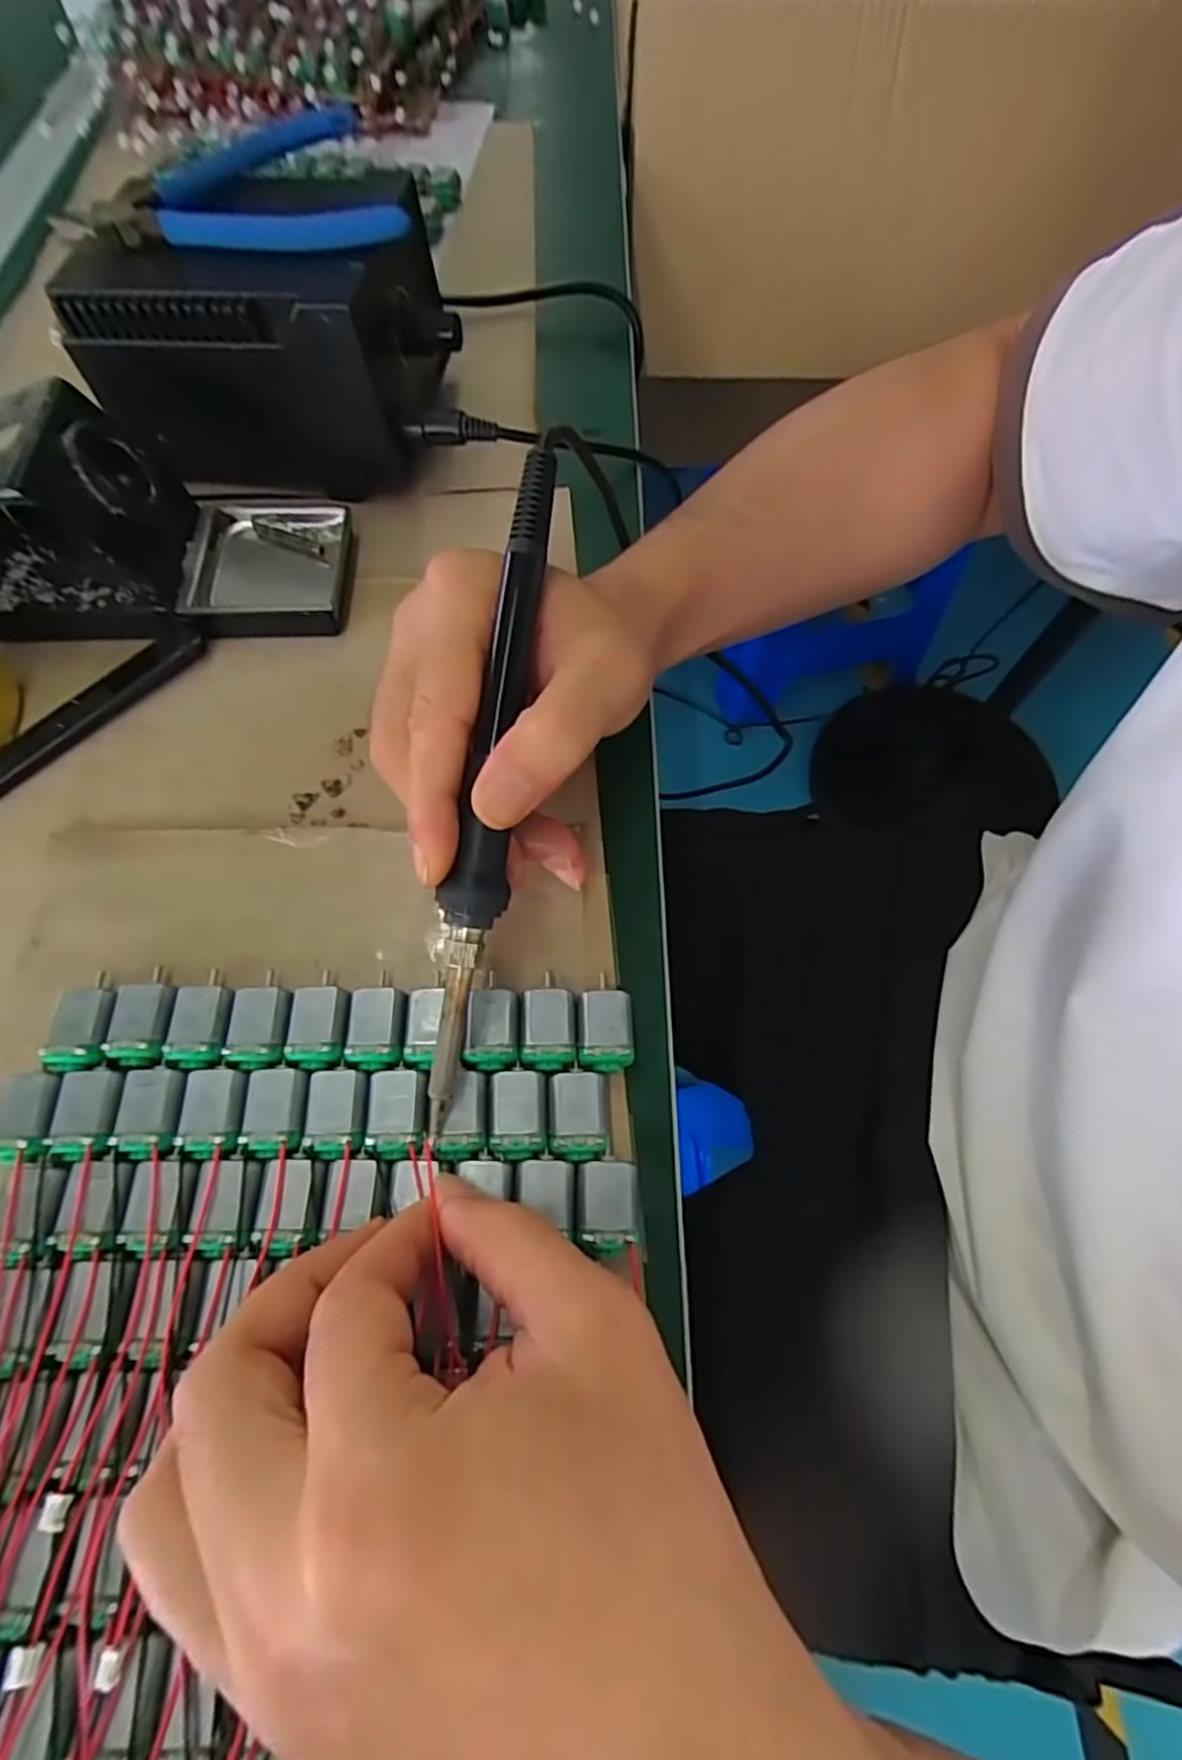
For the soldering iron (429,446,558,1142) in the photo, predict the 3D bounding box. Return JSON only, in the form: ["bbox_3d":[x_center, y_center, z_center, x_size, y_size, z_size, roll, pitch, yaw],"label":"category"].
[{"bbox_3d":[-0.031,-0.027,0.208,0.018,0.016,0.203,10,90,8],"label":"soldering iron"}]

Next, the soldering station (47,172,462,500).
[{"bbox_3d":[-0.145,-0.243,0.327,0.150,0.080,0.077,11,66,3],"label":"soldering station"}]

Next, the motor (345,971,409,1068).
[{"bbox_3d":[-0.073,0.048,0.240,0.019,0.012,0.033,-2,66,-2],"label":"motor"}]

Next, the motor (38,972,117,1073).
[{"bbox_3d":[-0.169,0.049,0.235,0.018,0.015,0.030,-3,66,-2],"label":"motor"}]

